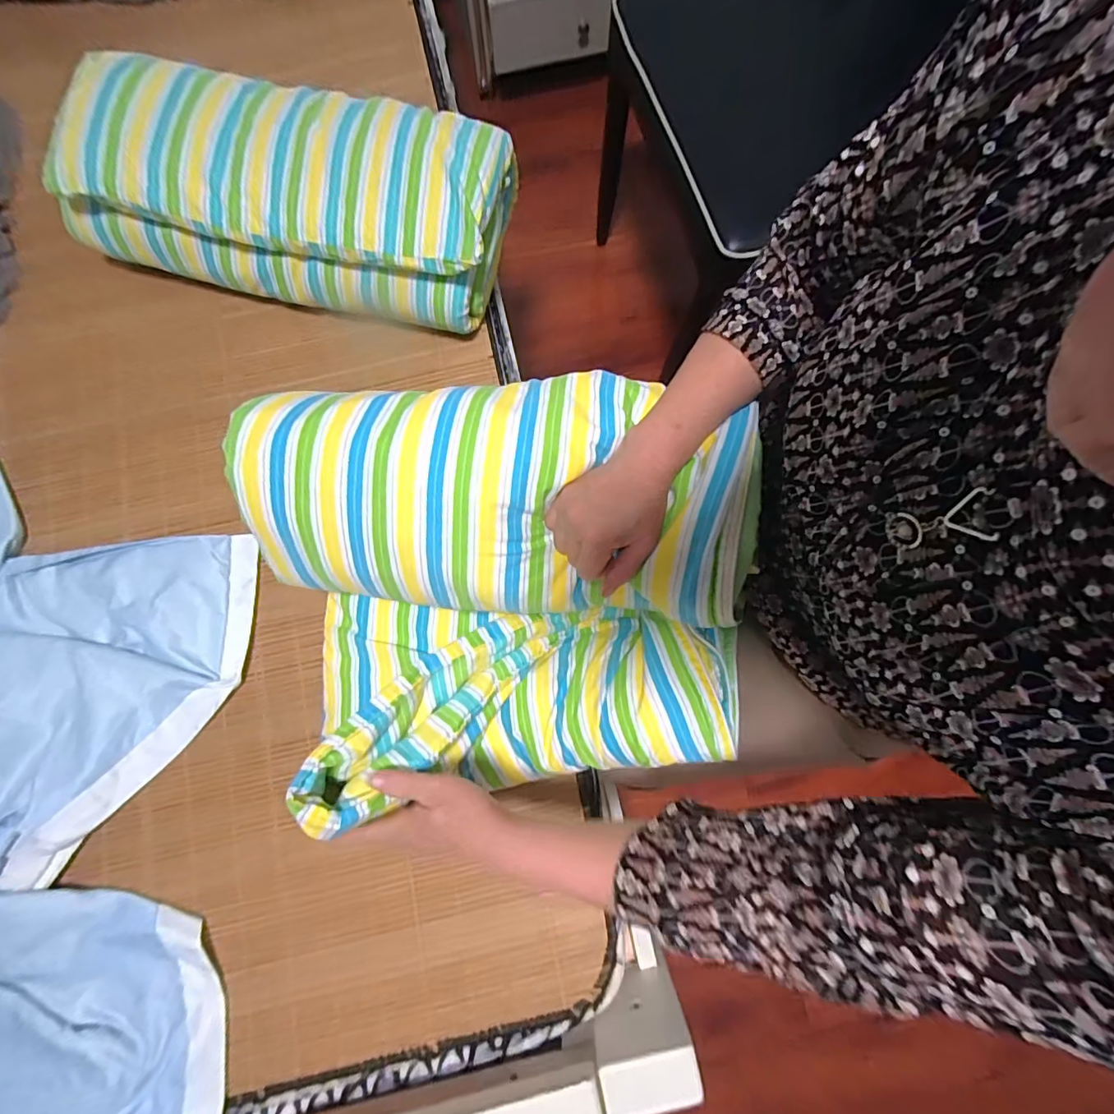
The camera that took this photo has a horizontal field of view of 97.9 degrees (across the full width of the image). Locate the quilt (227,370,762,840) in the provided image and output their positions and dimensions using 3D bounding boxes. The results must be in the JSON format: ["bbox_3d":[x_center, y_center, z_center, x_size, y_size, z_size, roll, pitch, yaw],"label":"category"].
[{"bbox_3d":[-0.062,0.037,0.485,0.428,0.198,0.367,-3,77,-1],"label":"quilt"}]

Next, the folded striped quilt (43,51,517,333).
[{"bbox_3d":[-0.328,-0.452,0.608,0.516,0.136,0.200,11,77,3],"label":"folded striped quilt"}]

